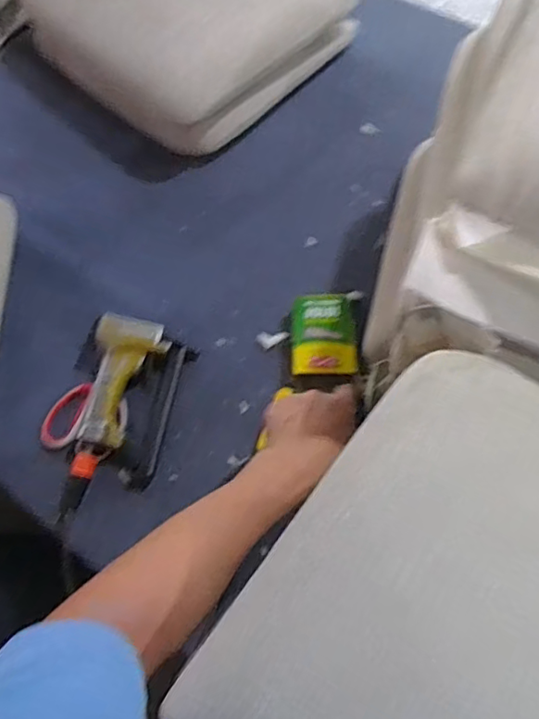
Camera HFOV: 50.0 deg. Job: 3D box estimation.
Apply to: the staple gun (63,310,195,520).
[{"bbox_3d":[-0.183,0.069,0.713,0.122,0.050,0.252,10,68,7],"label":"staple gun"}]

